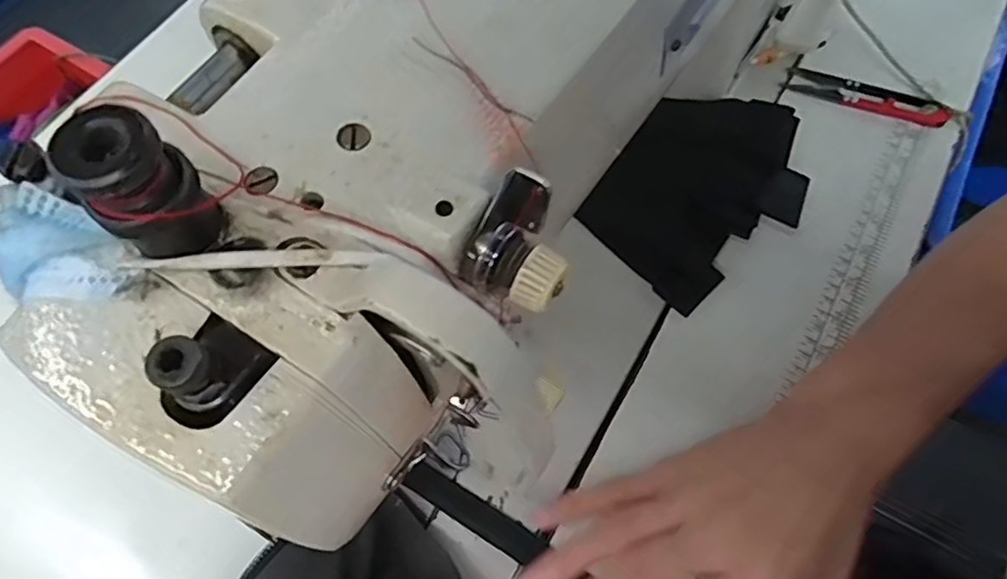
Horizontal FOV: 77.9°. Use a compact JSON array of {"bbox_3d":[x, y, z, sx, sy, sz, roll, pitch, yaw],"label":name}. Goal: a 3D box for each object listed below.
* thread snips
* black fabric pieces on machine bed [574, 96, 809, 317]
[{"bbox_3d":[0.244,-0.130,0.418,0.099,0.014,0.026,22,67,10],"label":"thread snips"},{"bbox_3d":[0.117,-0.062,0.370,0.126,0.013,0.097,-44,80,0],"label":"black fabric pieces on machine bed"}]

